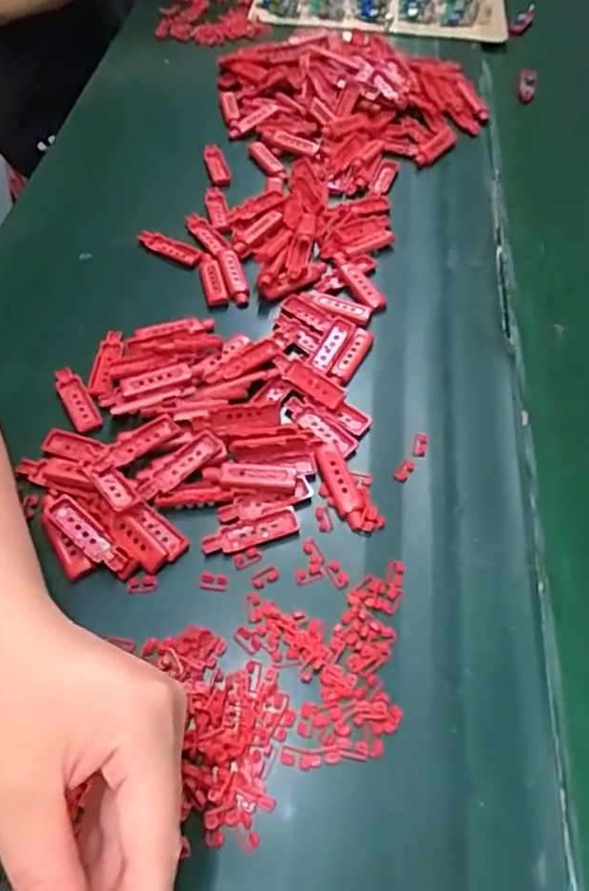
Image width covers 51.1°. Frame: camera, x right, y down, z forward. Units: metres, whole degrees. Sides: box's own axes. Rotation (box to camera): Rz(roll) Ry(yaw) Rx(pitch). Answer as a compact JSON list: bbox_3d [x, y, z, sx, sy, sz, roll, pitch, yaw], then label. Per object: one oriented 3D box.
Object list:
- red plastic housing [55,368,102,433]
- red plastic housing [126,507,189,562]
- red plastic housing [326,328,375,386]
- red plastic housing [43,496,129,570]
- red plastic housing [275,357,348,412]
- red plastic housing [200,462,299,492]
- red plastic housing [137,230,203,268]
[{"bbox_3d":[-0.140,-0.031,0.395,0.015,0.006,0.051,-25,61,-19],"label":"red plastic housing"},{"bbox_3d":[-0.076,0.048,0.345,0.036,0.010,0.013,37,62,20],"label":"red plastic housing"},{"bbox_3d":[0.038,-0.059,0.417,0.015,0.013,0.044,25,58,13],"label":"red plastic housing"},{"bbox_3d":[-0.115,0.047,0.338,0.057,0.004,0.017,36,61,19],"label":"red plastic housing"},{"bbox_3d":[0.010,-0.042,0.401,0.052,0.010,0.016,33,87,18],"label":"red plastic housing"},{"bbox_3d":[-0.027,0.017,0.360,0.054,0.006,0.014,5,56,0],"label":"red plastic housing"},{"bbox_3d":[-0.097,-0.154,0.482,0.056,0.012,0.015,27,59,14],"label":"red plastic housing"}]

